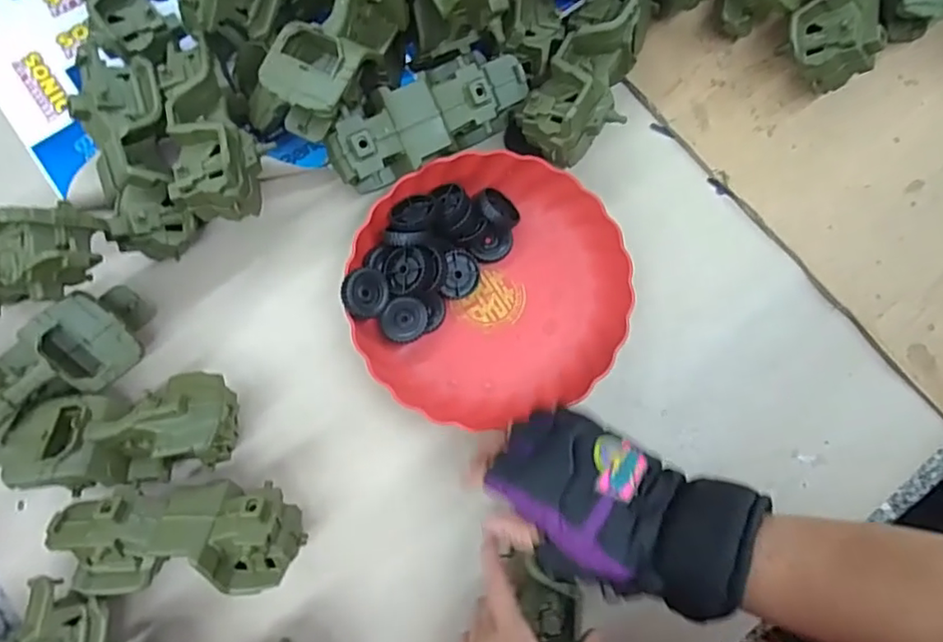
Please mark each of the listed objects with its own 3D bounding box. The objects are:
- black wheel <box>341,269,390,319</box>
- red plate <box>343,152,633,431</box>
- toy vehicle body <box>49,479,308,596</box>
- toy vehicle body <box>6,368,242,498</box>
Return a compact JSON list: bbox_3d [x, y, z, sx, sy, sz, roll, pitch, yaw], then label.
[{"bbox_3d":[-0.093,-0.026,0.510,0.040,0.016,0.043,39,63,-31],"label":"black wheel"},{"bbox_3d":[0.018,-0.029,0.532,0.235,0.043,0.233,0,79,1],"label":"red plate"},{"bbox_3d":[-0.233,0.176,0.481,0.187,0.075,0.079,-1,80,0],"label":"toy vehicle body"},{"bbox_3d":[-0.283,0.094,0.497,0.173,0.076,0.080,-11,79,-1],"label":"toy vehicle body"}]

